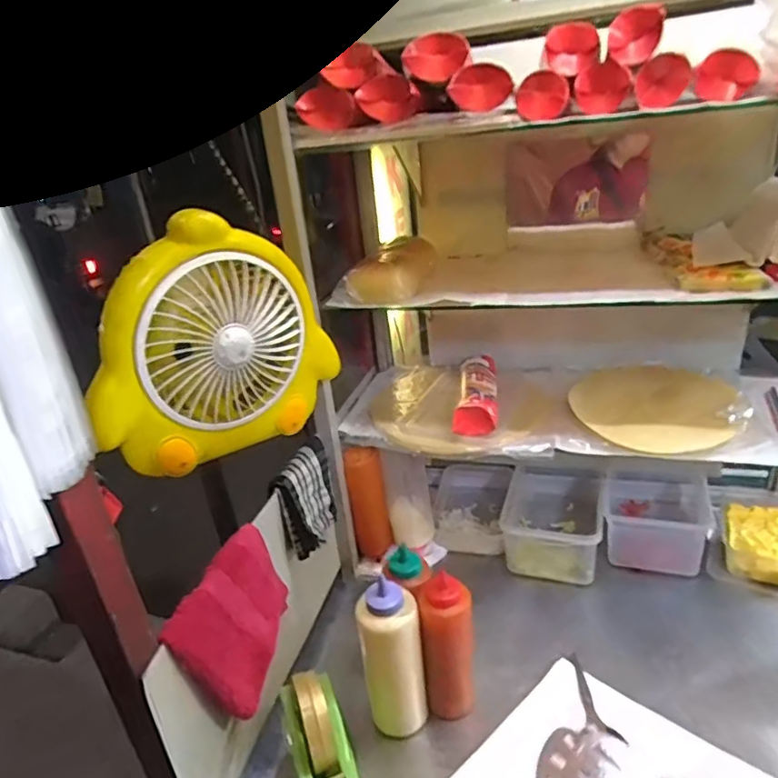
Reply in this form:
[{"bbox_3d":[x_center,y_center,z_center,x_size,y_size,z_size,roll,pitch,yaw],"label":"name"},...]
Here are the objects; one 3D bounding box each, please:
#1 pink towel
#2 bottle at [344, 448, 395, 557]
[{"bbox_3d":[-0.158,0.243,0.589,0.037,0.145,0.159,-2,26,11],"label":"pink towel"},{"bbox_3d":[-0.031,0.170,0.888,0.057,0.198,0.048,-8,25,-3],"label":"bottle"}]

